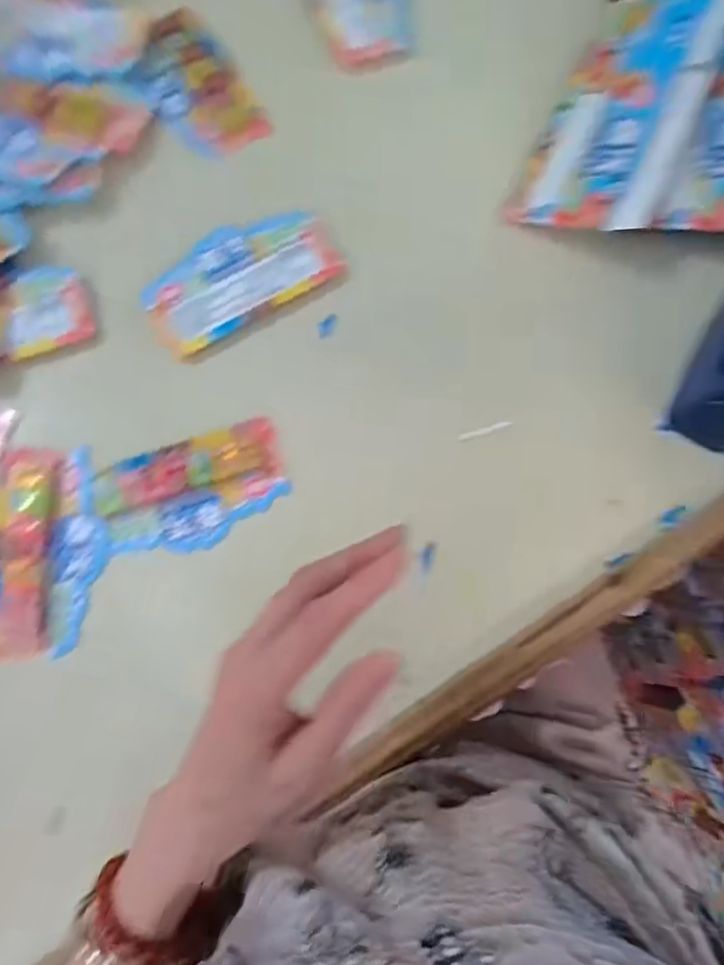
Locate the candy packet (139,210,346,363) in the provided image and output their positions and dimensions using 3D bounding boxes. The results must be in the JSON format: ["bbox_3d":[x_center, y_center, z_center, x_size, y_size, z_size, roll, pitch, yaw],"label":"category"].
[{"bbox_3d":[-0.094,-0.161,0.481,0.150,0.029,0.078,-30,81,-8],"label":"candy packet"}]

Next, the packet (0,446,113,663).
[{"bbox_3d":[-0.220,0.047,0.438,0.078,0.010,0.145,-1,79,-3],"label":"packet"}]

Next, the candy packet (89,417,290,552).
[{"bbox_3d":[-0.120,0.005,0.442,0.131,0.012,0.078,-18,80,-6],"label":"candy packet"}]

